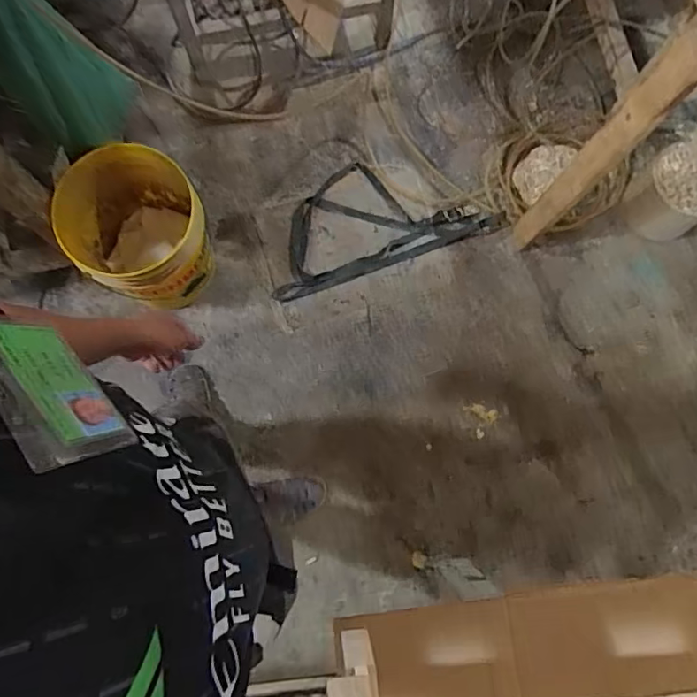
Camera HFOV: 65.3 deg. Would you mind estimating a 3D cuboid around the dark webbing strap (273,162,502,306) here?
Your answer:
[{"bbox_3d":[0.078,-0.399,1.629,0.698,0.017,0.330,-20,81,-4],"label":"dark webbing strap"}]

